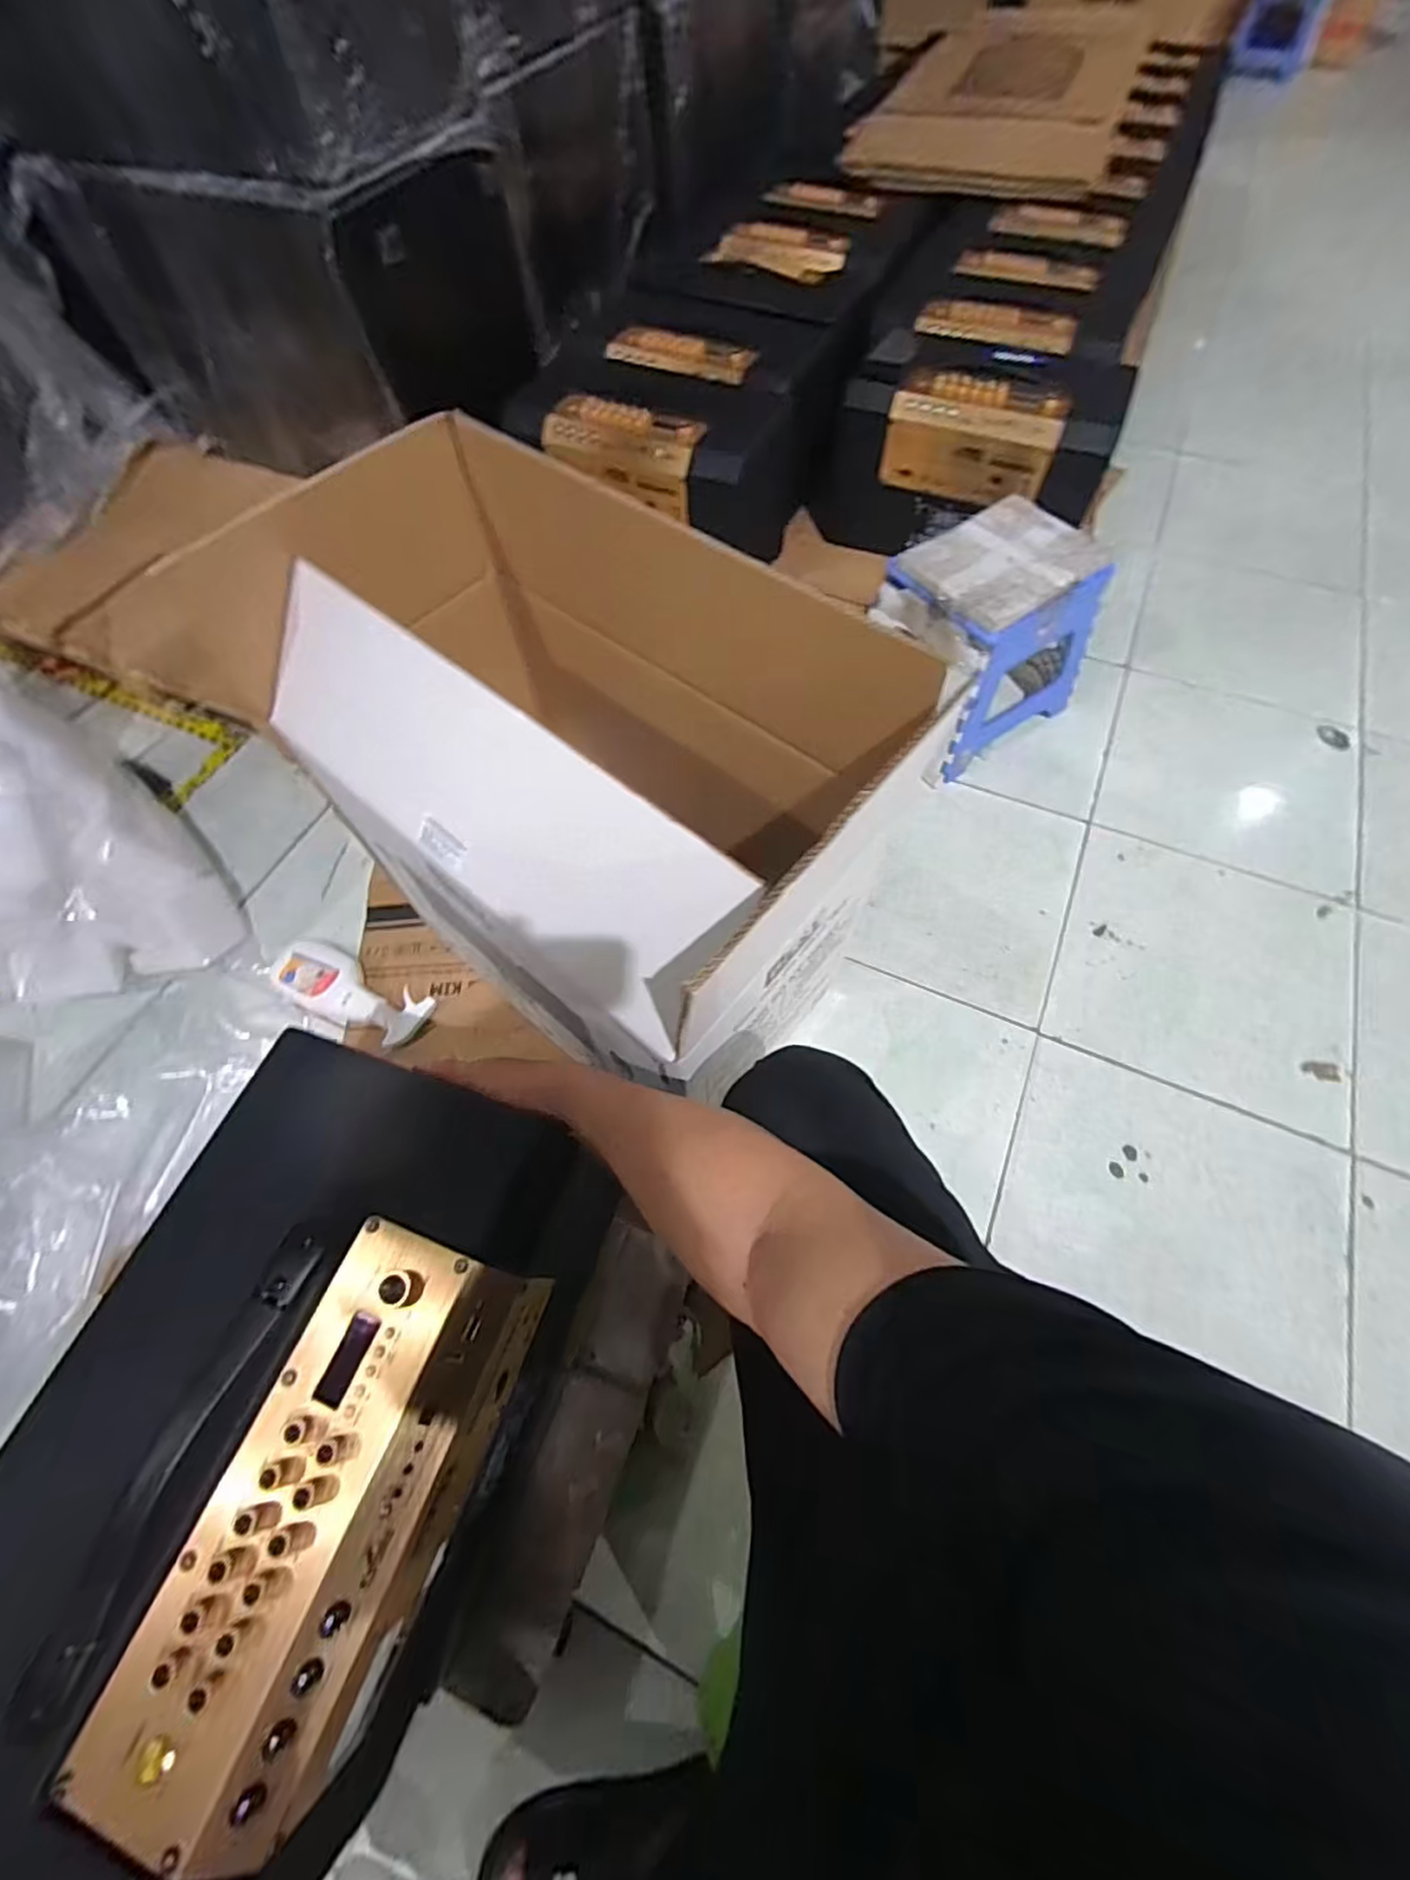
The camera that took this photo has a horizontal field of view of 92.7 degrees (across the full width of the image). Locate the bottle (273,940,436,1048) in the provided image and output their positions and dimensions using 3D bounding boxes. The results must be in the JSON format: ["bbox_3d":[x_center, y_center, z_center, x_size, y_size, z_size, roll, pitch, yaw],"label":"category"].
[{"bbox_3d":[-0.518,0.075,0.972,0.251,0.058,0.099,25,66,13],"label":"bottle"}]

